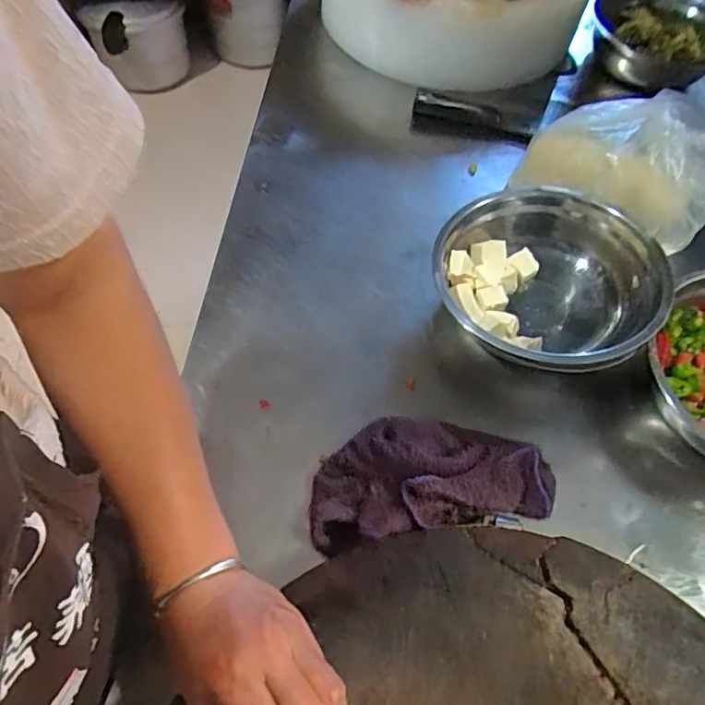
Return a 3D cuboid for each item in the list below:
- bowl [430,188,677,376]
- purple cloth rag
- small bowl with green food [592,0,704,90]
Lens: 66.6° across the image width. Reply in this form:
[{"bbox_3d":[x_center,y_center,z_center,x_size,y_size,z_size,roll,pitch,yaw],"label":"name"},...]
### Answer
[{"bbox_3d":[0.173,-0.060,0.503,0.195,0.078,0.190,1,59,-2],"label":"bowl"},{"bbox_3d":[0.063,0.091,0.426,0.201,0.043,0.102,-10,59,-9],"label":"purple cloth rag"},{"bbox_3d":[0.427,-0.437,0.749,0.176,0.080,0.141,17,60,7],"label":"small bowl with green food"}]

